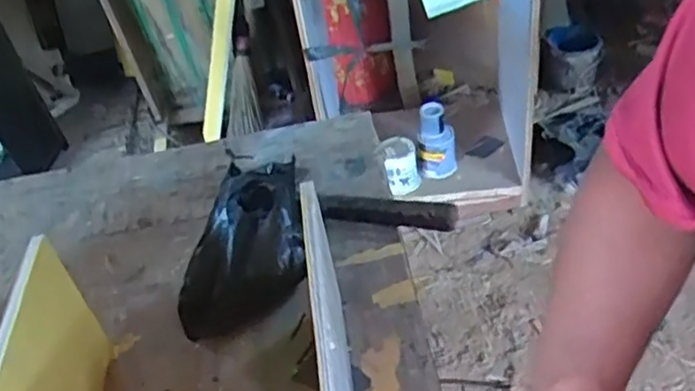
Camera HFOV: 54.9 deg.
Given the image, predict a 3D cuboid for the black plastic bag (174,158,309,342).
[{"bbox_3d":[-0.132,0.066,0.813,0.175,0.184,0.139,-12,41,0],"label":"black plastic bag"}]

